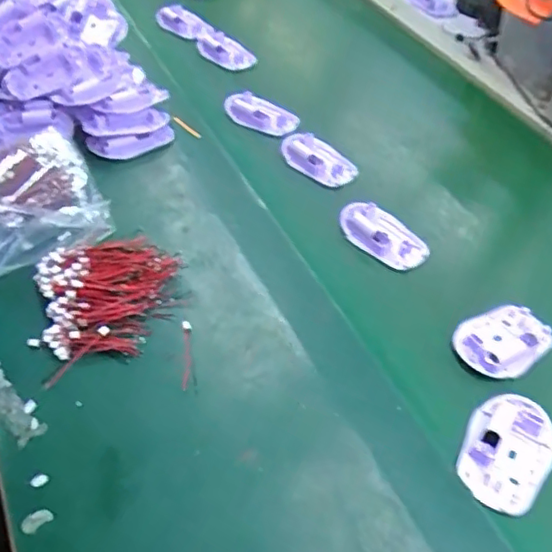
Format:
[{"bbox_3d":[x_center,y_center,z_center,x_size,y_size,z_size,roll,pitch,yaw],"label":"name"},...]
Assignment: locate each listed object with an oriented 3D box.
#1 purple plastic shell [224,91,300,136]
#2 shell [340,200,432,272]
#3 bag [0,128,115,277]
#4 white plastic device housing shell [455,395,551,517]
[{"bbox_3d":[-0.021,-0.207,0.742,0.093,0.021,0.057,28,52,19],"label":"purple plastic shell"},{"bbox_3d":[0.113,-0.045,0.614,0.057,0.026,0.095,-32,58,-28],"label":"shell"},{"bbox_3d":[-0.248,-0.077,0.589,0.135,0.048,0.163,-19,52,-19],"label":"bag"},{"bbox_3d":[0.180,0.135,0.455,0.064,0.015,0.091,30,53,21],"label":"white plastic device housing shell"}]

